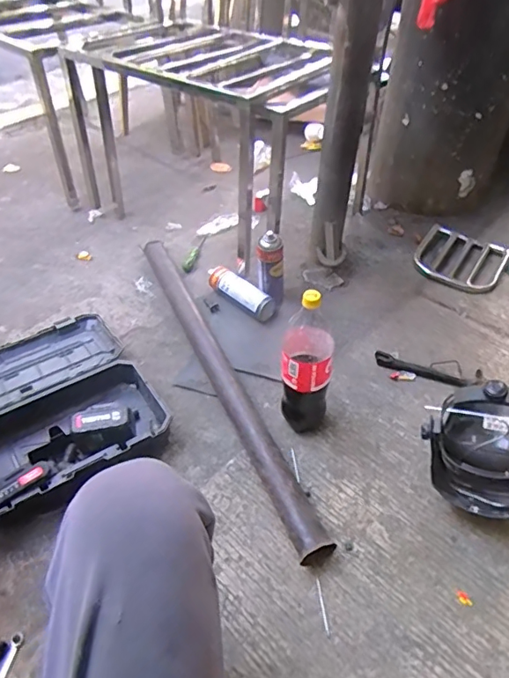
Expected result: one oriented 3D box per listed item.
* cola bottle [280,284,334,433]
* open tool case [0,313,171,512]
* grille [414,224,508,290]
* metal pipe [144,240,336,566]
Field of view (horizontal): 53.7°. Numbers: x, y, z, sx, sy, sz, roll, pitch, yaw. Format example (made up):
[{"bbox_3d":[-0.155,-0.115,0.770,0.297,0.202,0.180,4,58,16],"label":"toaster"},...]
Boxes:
[{"bbox_3d":[0.097,0.065,0.953,0.089,0.320,0.078,7,45,9],"label":"cola bottle"},{"bbox_3d":[-0.443,0.116,1.076,0.376,0.106,0.439,-27,50,-23],"label":"open tool case"},{"bbox_3d":[0.596,-0.236,1.454,0.241,0.022,0.235,20,48,20],"label":"grille"},{"bbox_3d":[-0.092,0.051,1.169,0.071,0.050,1.003,-18,47,-16],"label":"metal pipe"}]

